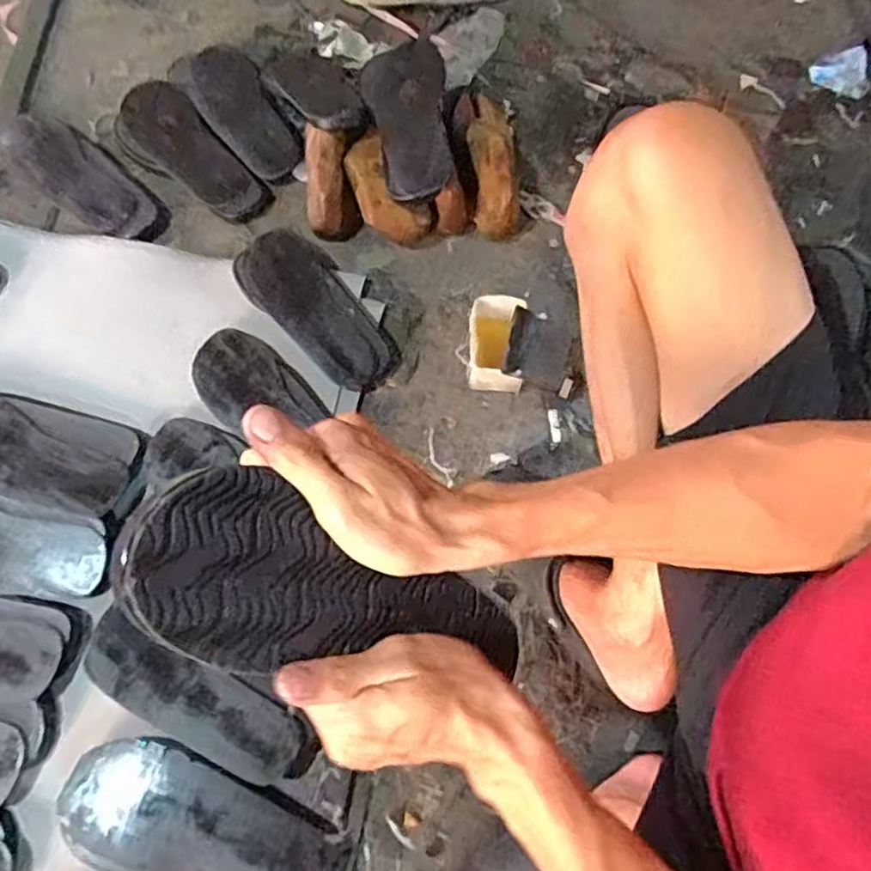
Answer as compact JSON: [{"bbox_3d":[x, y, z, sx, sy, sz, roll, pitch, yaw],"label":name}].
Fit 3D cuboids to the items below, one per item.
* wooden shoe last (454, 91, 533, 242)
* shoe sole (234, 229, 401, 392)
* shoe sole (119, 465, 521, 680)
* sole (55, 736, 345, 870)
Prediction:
[{"bbox_3d":[0.075,-0.377,0.888,0.083,0.083,0.230,-9,70,-5],"label":"wooden shoe last"},{"bbox_3d":[-0.143,-0.155,0.823,0.113,0.038,0.238,-38,74,-14],"label":"shoe sole"},{"bbox_3d":[-0.041,0.090,0.374,0.253,0.012,0.089,26,63,-38],"label":"shoe sole"},{"bbox_3d":[-0.204,0.344,0.588,0.242,0.023,0.102,19,70,6],"label":"sole"}]

